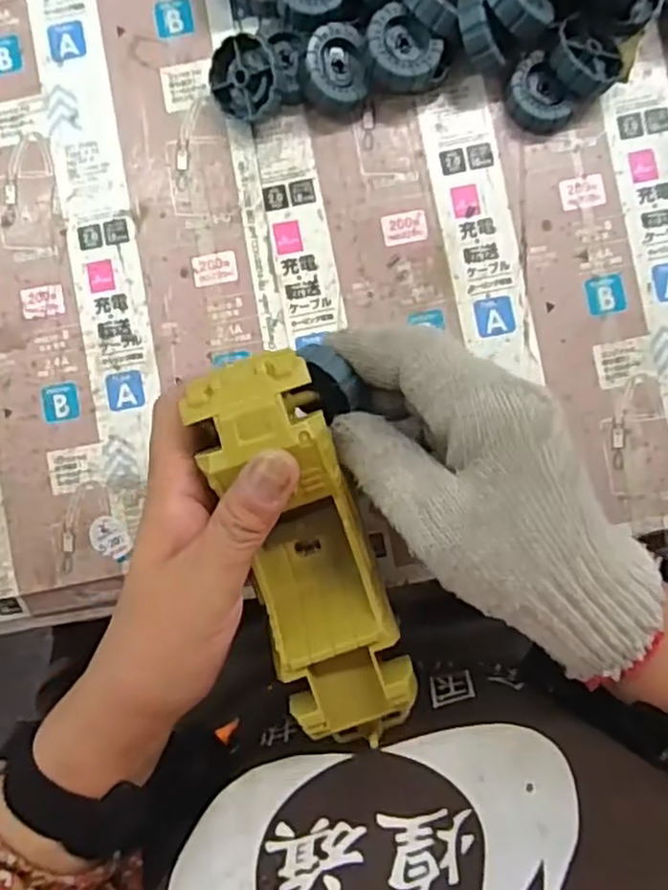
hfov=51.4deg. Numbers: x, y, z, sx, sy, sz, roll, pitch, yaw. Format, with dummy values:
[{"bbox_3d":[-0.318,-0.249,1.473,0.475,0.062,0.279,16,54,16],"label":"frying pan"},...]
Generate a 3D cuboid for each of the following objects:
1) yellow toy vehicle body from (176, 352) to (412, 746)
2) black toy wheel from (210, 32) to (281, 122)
[{"bbox_3d":[-0.010,0.048,0.297,0.052,0.045,0.176,-18,99,3],"label":"yellow toy vehicle body"},{"bbox_3d":[-0.044,-0.184,0.350,0.038,0.014,0.038,9,113,22],"label":"black toy wheel"}]

